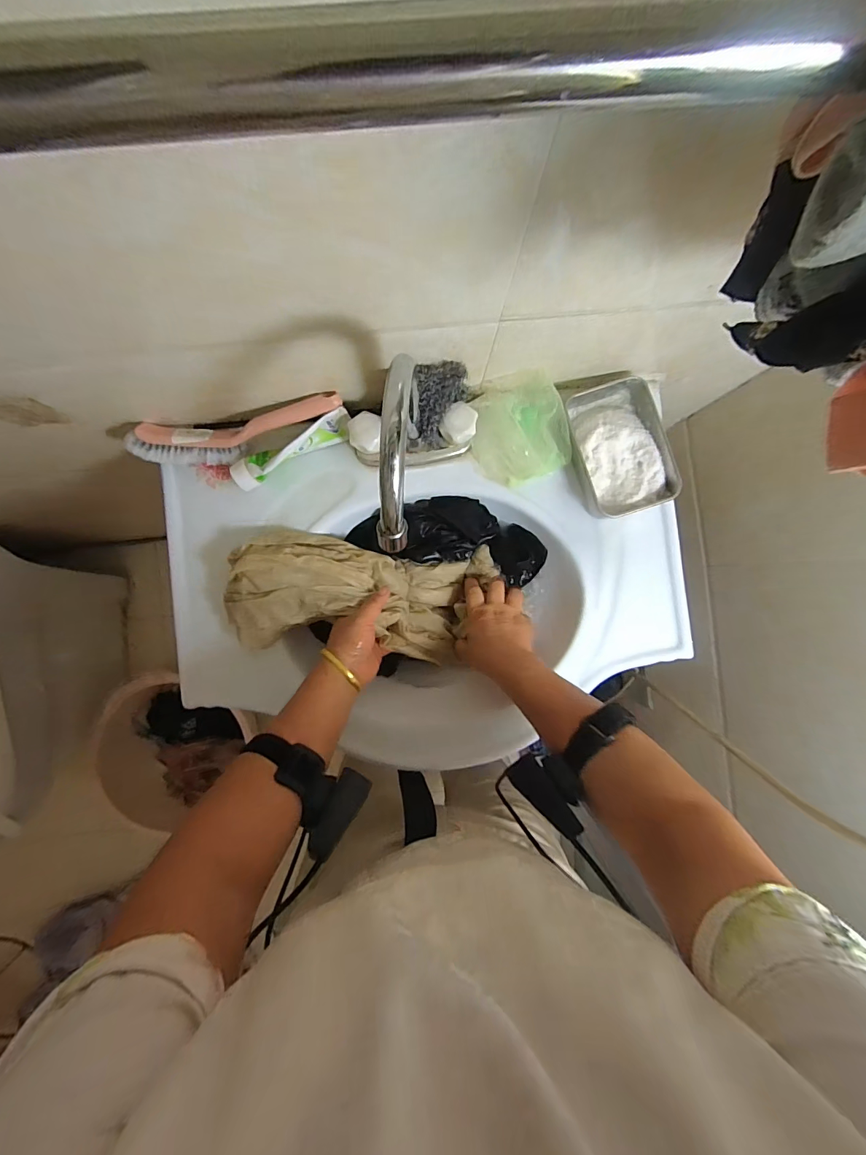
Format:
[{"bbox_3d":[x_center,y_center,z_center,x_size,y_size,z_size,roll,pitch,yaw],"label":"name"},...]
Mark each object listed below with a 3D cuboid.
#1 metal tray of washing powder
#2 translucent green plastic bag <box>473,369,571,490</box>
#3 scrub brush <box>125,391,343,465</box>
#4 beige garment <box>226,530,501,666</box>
[{"bbox_3d":[0.218,-0.151,0.500,0.105,0.035,0.151,-14,91,-1],"label":"metal tray of washing powder"},{"bbox_3d":[0.101,-0.172,0.493,0.106,0.036,0.112,-24,91,-1],"label":"translucent green plastic bag"},{"bbox_3d":[-0.219,-0.162,0.481,0.240,0.052,0.051,-8,90,-1],"label":"scrub brush"},{"bbox_3d":[-0.078,0.022,0.501,0.296,0.051,0.138,7,90,-21],"label":"beige garment"}]

